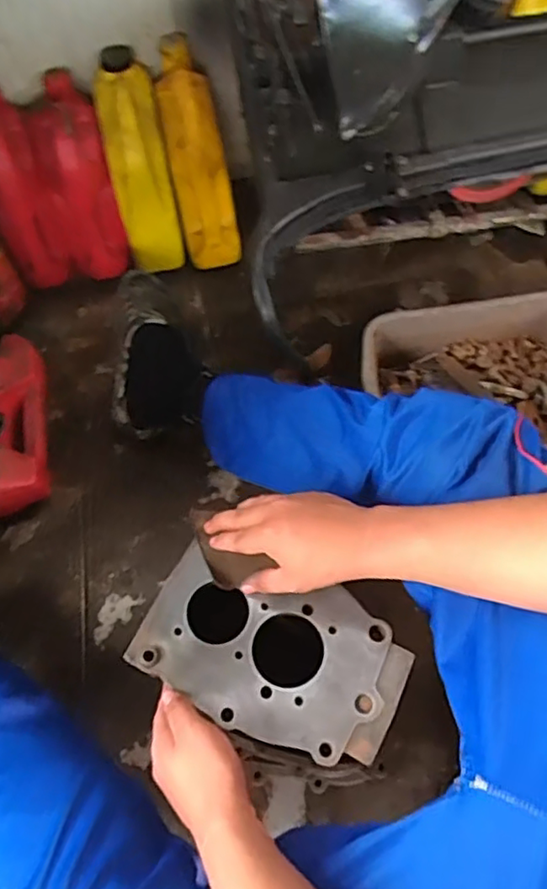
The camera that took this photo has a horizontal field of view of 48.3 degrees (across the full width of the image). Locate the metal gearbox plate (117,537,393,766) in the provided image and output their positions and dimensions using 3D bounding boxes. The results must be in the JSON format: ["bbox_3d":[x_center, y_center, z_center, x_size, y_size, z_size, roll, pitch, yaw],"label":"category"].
[{"bbox_3d":[-0.014,0.188,0.571,0.224,0.010,0.141,19,63,14],"label":"metal gearbox plate"}]

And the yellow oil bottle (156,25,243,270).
[{"bbox_3d":[-0.127,-0.480,1.036,0.091,0.306,0.168,-9,60,-2],"label":"yellow oil bottle"}]

